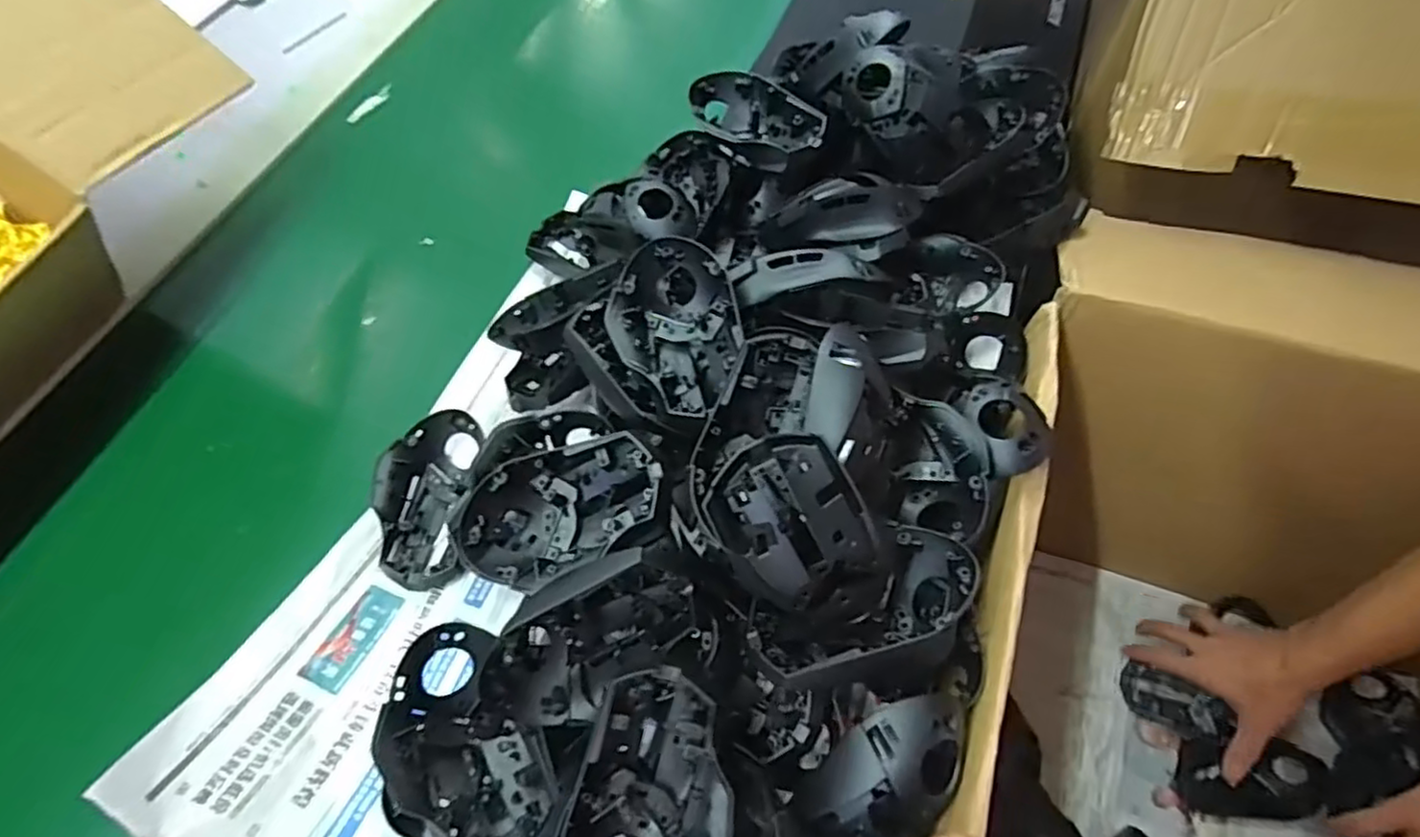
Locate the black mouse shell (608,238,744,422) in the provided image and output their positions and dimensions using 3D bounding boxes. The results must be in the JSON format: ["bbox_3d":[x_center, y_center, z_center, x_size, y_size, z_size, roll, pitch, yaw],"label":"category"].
[{"bbox_3d":[-0.020,-0.051,0.403,0.077,0.050,0.118,-6,58,0],"label":"black mouse shell"}]

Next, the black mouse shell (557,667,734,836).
[{"bbox_3d":[-0.026,0.184,0.319,0.072,0.051,0.107,14,60,12],"label":"black mouse shell"}]

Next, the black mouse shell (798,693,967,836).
[{"bbox_3d":[0.086,0.170,0.316,0.096,0.035,0.050,-29,61,-14],"label":"black mouse shell"}]

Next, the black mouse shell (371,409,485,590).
[{"bbox_3d":[-0.192,0.054,0.451,0.061,0.033,0.116,-2,58,3],"label":"black mouse shell"}]

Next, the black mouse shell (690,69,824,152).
[{"bbox_3d":[0.032,-0.232,0.529,0.068,0.032,0.110,-38,63,-18],"label":"black mouse shell"}]

